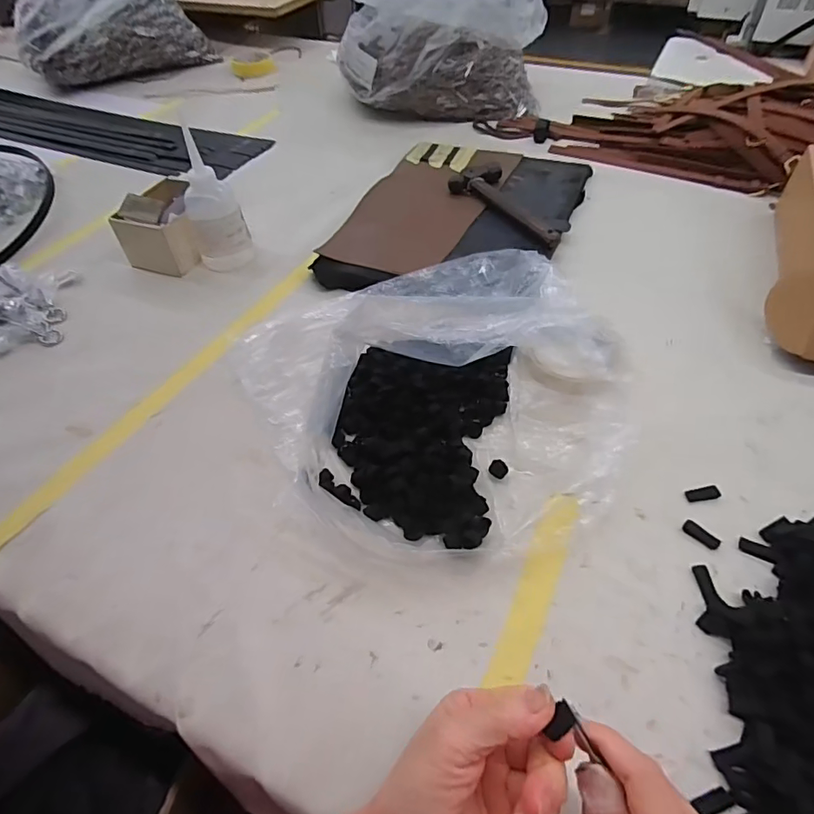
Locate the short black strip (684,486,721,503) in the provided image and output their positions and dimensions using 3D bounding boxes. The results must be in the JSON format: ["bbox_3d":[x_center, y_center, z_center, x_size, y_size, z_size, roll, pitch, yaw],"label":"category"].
[{"bbox_3d":[0.237,0.069,0.404,0.026,0.004,0.010,-7,50,-3],"label":"short black strip"}]

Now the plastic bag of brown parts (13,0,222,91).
[{"bbox_3d":[-0.583,-0.816,1.036,0.415,0.197,0.241,-18,52,-12],"label":"plastic bag of brown parts"}]

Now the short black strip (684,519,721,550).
[{"bbox_3d":[0.222,0.097,0.382,0.010,0.005,0.026,-36,57,-24],"label":"short black strip"}]

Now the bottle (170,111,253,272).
[{"bbox_3d":[-0.223,-0.229,0.587,0.047,0.132,0.059,37,61,28],"label":"bottle"}]

